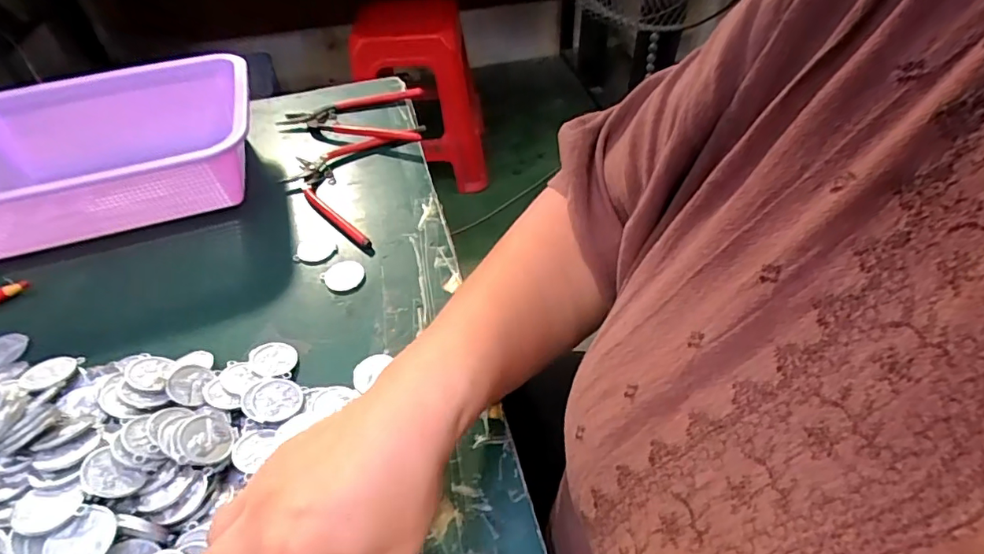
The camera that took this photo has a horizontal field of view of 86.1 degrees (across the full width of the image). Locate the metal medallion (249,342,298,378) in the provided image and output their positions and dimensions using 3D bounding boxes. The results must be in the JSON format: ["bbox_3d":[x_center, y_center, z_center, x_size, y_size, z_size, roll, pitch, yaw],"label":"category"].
[{"bbox_3d":[-0.146,0.055,0.351,0.030,0.004,0.030,8,37,-6],"label":"metal medallion"}]

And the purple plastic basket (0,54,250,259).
[{"bbox_3d":[-0.344,-0.109,0.478,0.256,0.081,0.184,-16,48,-11],"label":"purple plastic basket"}]

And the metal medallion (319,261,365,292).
[{"bbox_3d":[-0.115,-0.002,0.409,0.031,0.004,0.030,-2,47,2],"label":"metal medallion"}]

